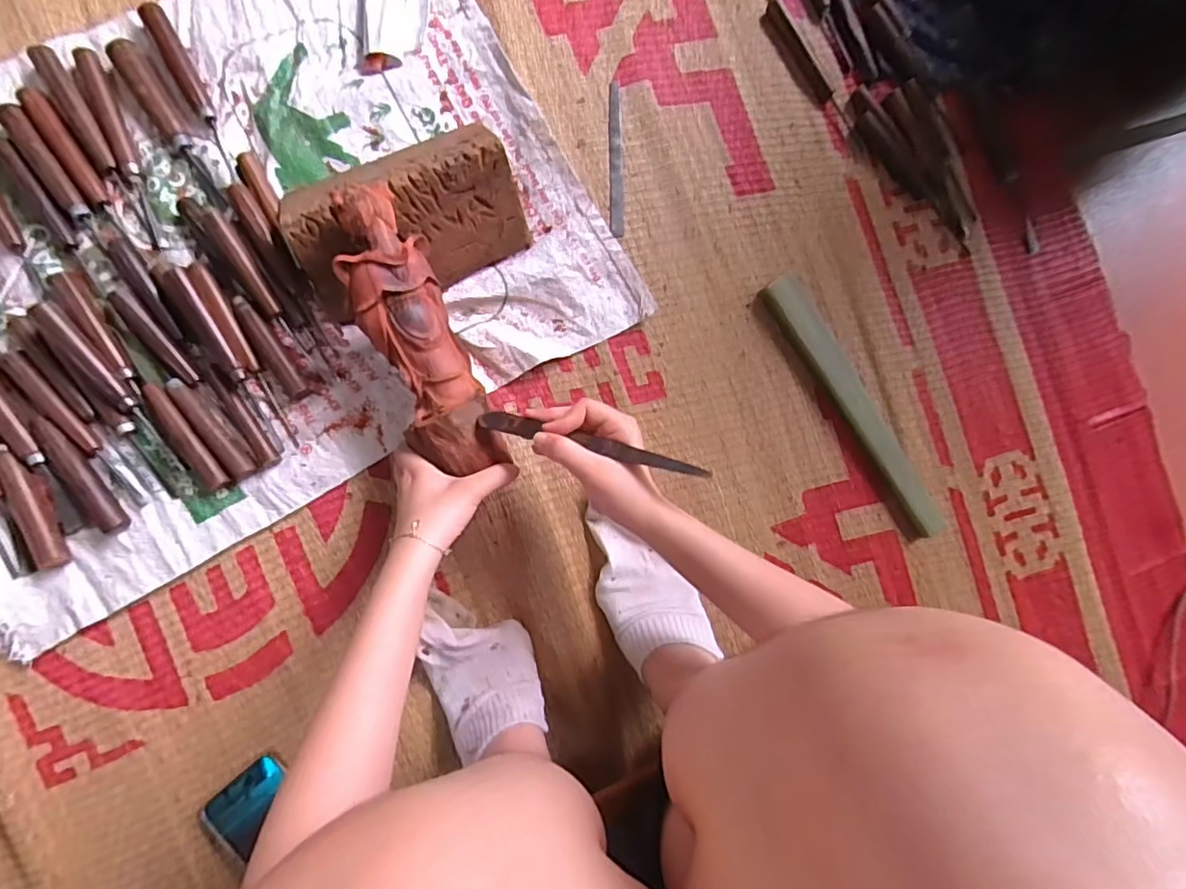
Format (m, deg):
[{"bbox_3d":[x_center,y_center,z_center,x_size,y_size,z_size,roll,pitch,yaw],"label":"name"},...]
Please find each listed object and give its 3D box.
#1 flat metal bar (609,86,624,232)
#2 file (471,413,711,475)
[{"bbox_3d":[0.024,-0.299,0.595,0.013,0.006,0.161,-1,89,-8],"label":"flat metal bar"},{"bbox_3d":[-0.003,-0.002,0.456,0.194,0.011,0.017,13,87,16],"label":"file"}]

